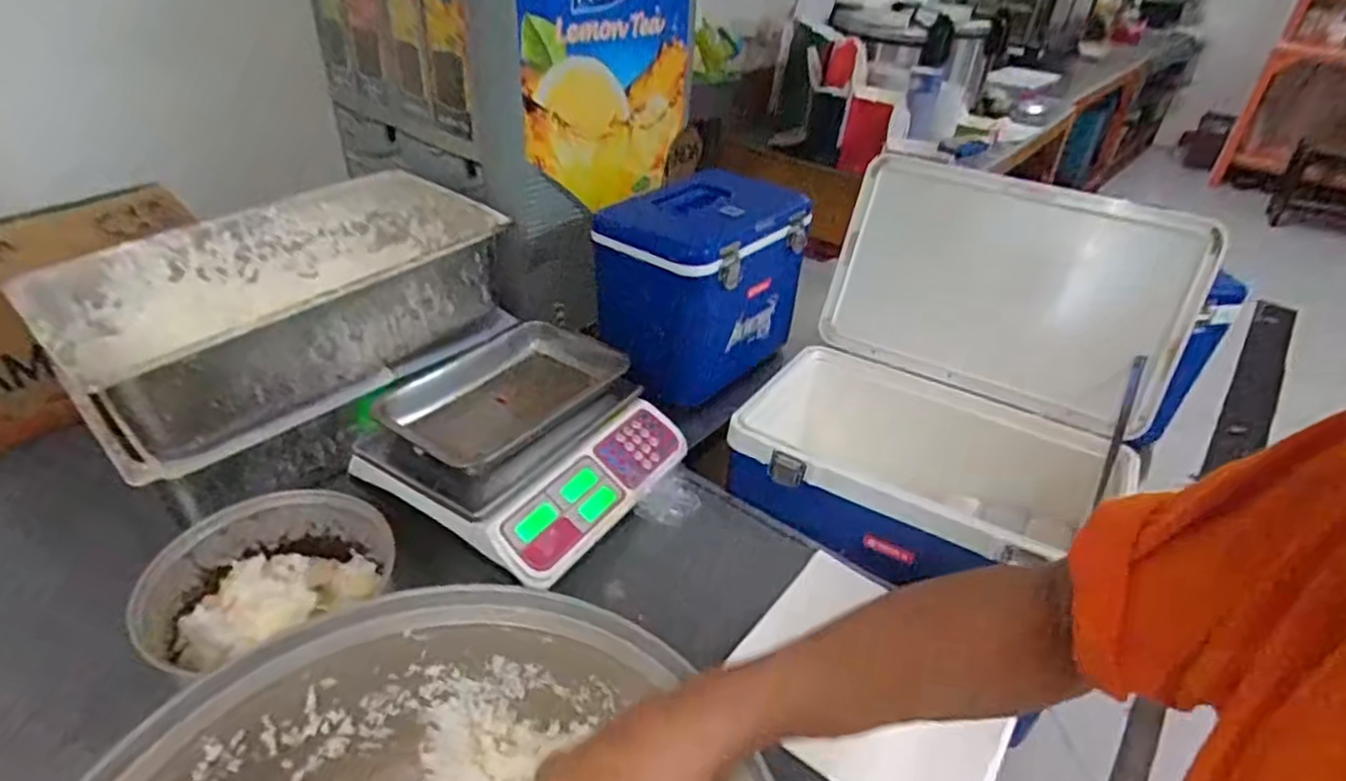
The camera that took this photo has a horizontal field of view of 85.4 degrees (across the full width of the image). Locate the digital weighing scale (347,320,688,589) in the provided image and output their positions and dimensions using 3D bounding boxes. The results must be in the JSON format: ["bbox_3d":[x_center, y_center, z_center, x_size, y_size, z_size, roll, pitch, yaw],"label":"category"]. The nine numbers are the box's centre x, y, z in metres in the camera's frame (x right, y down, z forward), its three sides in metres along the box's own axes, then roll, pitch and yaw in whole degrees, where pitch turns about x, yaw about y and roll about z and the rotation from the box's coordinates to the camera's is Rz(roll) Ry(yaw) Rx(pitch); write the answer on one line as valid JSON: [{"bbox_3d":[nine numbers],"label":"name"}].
[{"bbox_3d":[-0.194,0.056,0.983,0.318,0.111,0.332,23,40,26],"label":"digital weighing scale"}]

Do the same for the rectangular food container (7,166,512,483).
[{"bbox_3d":[-0.511,-0.125,0.988,0.319,0.162,0.520,29,43,32],"label":"rectangular food container"}]

